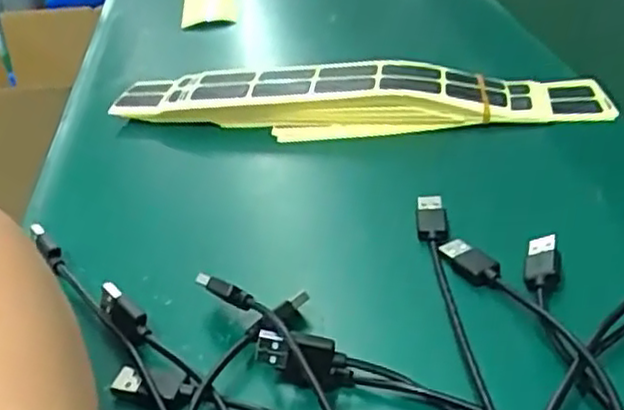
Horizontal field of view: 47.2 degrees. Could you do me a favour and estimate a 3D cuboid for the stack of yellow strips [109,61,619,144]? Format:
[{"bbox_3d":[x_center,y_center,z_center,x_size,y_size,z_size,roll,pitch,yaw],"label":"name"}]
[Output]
[{"bbox_3d":[0.025,-0.068,0.450,0.305,0.032,0.052,0,34,9],"label":"stack of yellow strips"}]

